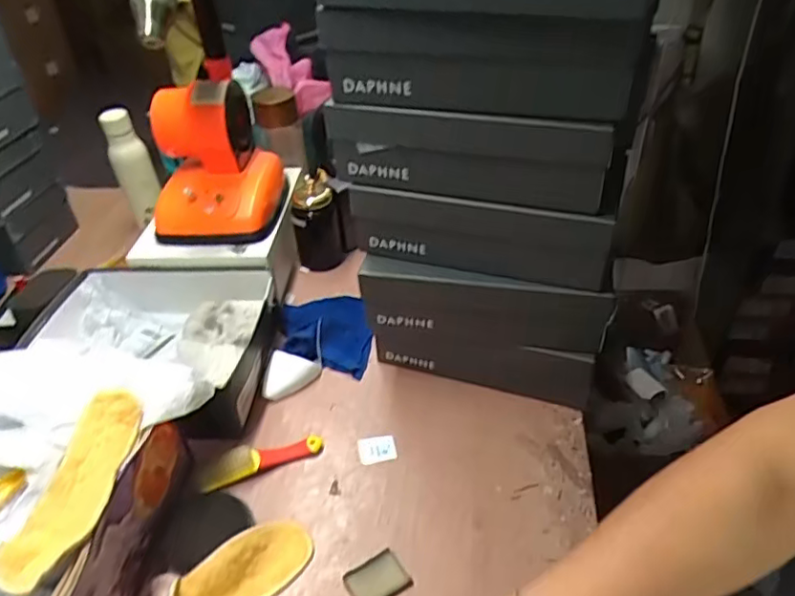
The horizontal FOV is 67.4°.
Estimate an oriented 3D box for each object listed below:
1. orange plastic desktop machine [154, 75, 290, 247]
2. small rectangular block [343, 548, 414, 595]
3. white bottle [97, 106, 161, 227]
[{"bbox_3d":[-0.289,-0.217,0.926,0.172,0.197,0.180,0,39,4],"label":"orange plastic desktop machine"},{"bbox_3d":[-0.021,0.294,0.622,0.061,0.009,0.046,-23,43,-22],"label":"small rectangular block"},{"bbox_3d":[-0.479,-0.241,1.083,0.058,0.202,0.062,-25,44,-24],"label":"white bottle"}]

